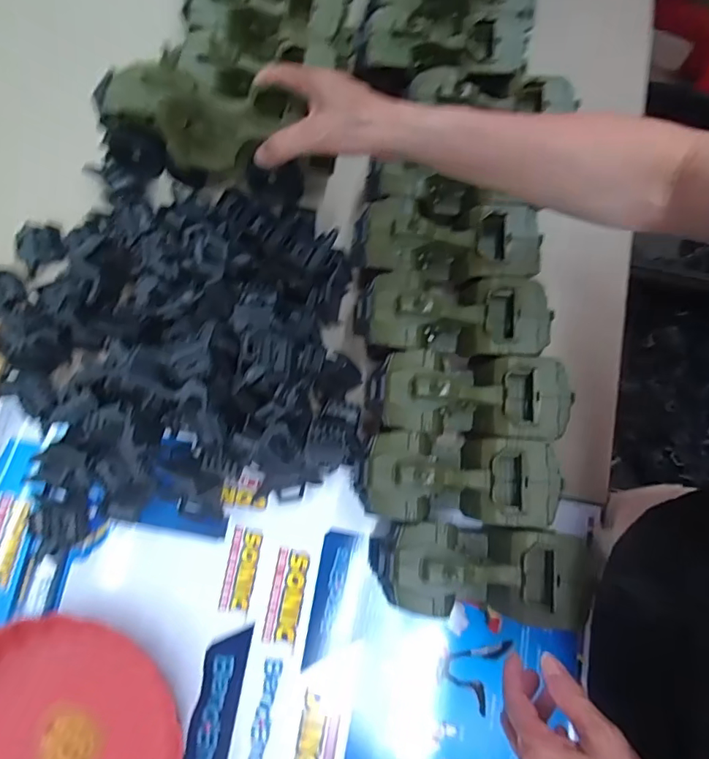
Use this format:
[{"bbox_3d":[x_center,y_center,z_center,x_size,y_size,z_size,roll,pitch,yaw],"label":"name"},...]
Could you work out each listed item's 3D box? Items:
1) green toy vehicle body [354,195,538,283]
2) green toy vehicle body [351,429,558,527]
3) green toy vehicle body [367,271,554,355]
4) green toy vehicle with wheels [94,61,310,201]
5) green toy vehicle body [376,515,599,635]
[{"bbox_3d":[0.096,-0.140,0.509,0.184,0.059,0.084,8,78,1],"label":"green toy vehicle body"},{"bbox_3d":[0.093,0.095,0.472,0.179,0.079,0.077,4,78,0],"label":"green toy vehicle body"},{"bbox_3d":[0.101,-0.062,0.495,0.179,0.063,0.084,3,78,0],"label":"green toy vehicle body"},{"bbox_3d":[-0.124,-0.214,0.407,0.156,0.065,0.083,9,78,2],"label":"green toy vehicle with wheels"},{"bbox_3d":[0.115,0.176,0.457,0.191,0.076,0.083,6,78,1],"label":"green toy vehicle body"}]

